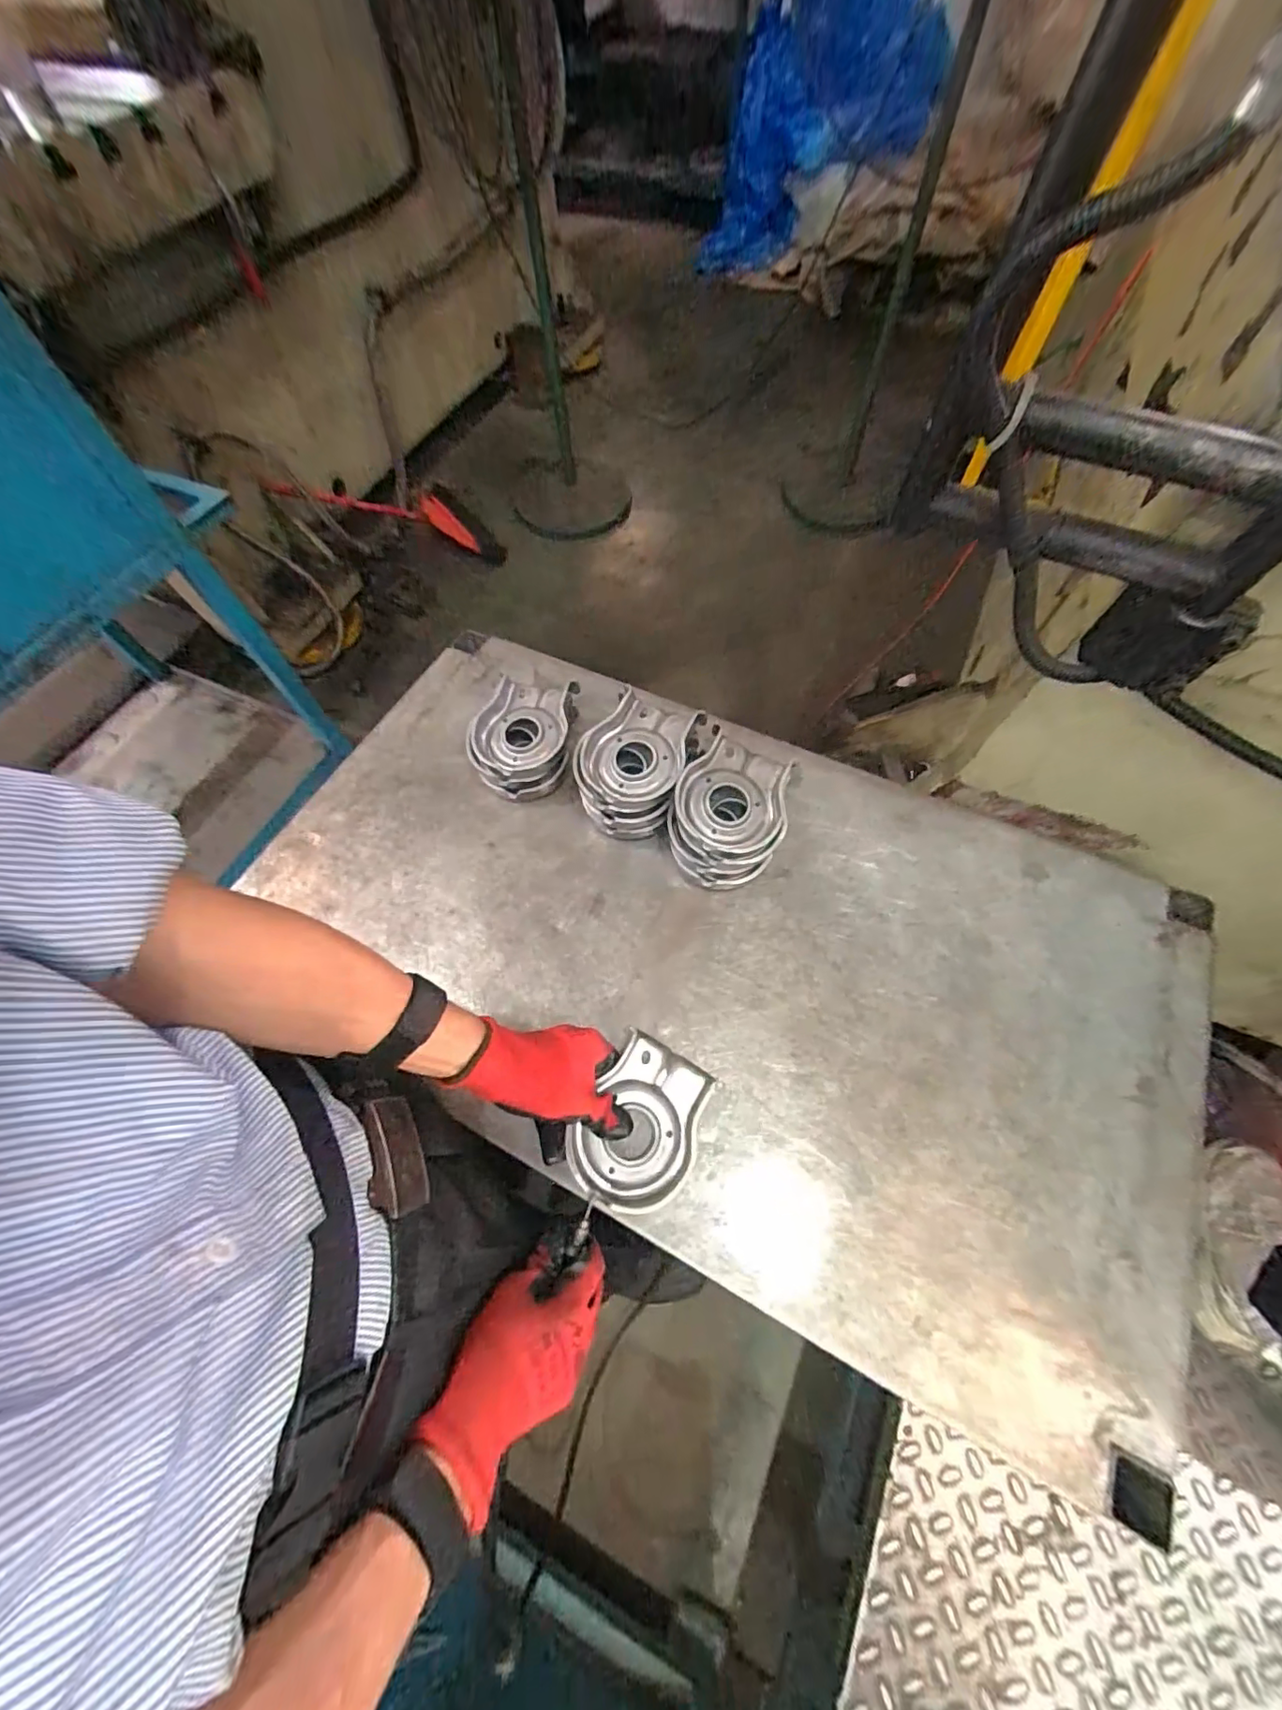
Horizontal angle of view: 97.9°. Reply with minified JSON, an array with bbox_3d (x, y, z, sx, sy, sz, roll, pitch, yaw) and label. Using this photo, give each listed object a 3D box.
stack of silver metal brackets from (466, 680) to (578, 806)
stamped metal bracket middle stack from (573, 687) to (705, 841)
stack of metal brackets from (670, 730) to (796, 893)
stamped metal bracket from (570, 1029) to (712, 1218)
[{"bbox_3d":[-0.134,-0.132,0.637,0.115,0.061,0.134,4,63,4],"label":"stack of silver metal brackets"},{"bbox_3d":[-0.007,-0.093,0.595,0.107,0.082,0.134,12,64,9],"label":"stamped metal bracket middle stack"},{"bbox_3d":[0.088,-0.039,0.565,0.109,0.077,0.135,16,64,10],"label":"stack of metal brackets"},{"bbox_3d":[0.000,0.220,0.458,0.089,0.030,0.124,21,65,13],"label":"stamped metal bracket"}]

